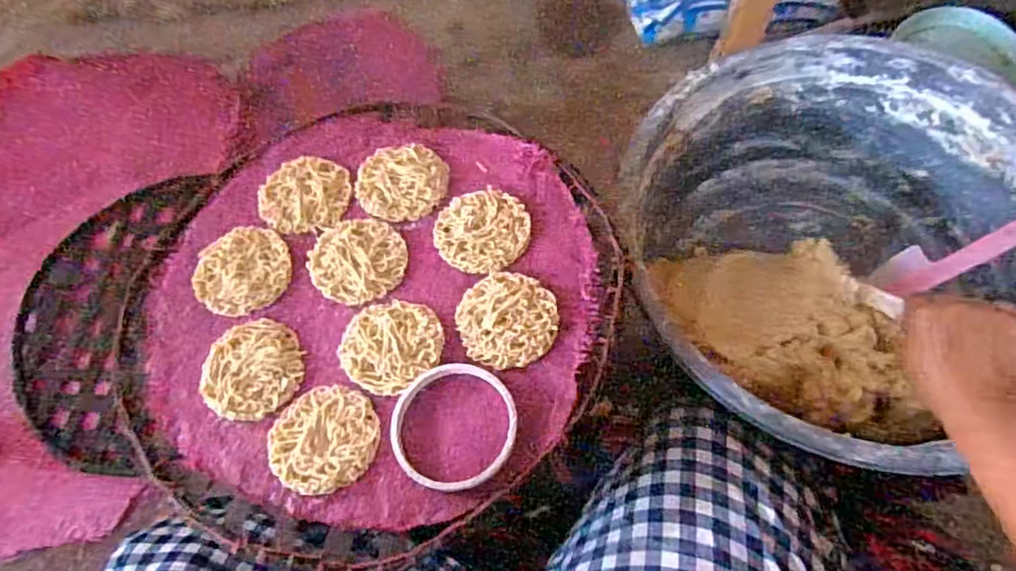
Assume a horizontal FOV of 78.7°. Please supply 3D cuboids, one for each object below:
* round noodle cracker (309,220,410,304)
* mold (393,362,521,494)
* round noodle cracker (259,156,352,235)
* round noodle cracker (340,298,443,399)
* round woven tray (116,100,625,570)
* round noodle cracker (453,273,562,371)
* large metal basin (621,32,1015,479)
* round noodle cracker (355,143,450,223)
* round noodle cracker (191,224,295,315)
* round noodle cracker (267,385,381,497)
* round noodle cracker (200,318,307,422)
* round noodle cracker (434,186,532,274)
[{"bbox_3d":[-0.122,-0.022,0.504,0.076,0.005,0.074,-2,63,5],"label":"round noodle cracker"},{"bbox_3d":[-0.038,0.100,0.442,0.087,0.012,0.089,3,64,7],"label":"mold"},{"bbox_3d":[-0.175,-0.079,0.534,0.075,0.006,0.071,-2,63,5],"label":"round noodle cracker"},{"bbox_3d":[-0.089,0.043,0.471,0.074,0.009,0.072,-2,63,5],"label":"round noodle cracker"},{"bbox_3d":[-0.114,0.011,0.499,0.380,0.038,0.369,27,69,18],"label":"round woven tray"},{"bbox_3d":[0.000,0.025,0.472,0.072,0.008,0.075,-2,63,5],"label":"round noodle cracker"},{"bbox_3d":[0.317,-0.025,0.616,0.368,0.220,0.396,-2,63,5],"label":"large metal basin"},{"bbox_3d":[-0.093,-0.091,0.532,0.076,0.005,0.078,-2,63,5],"label":"round noodle cracker"},{"bbox_3d":[-0.217,-0.013,0.503,0.073,0.007,0.075,-2,63,5],"label":"round noodle cracker"},{"bbox_3d":[-0.132,0.109,0.444,0.076,0.005,0.074,-2,63,5],"label":"round noodle cracker"},{"bbox_3d":[-0.194,0.063,0.470,0.073,0.007,0.073,-2,63,5],"label":"round noodle cracker"},{"bbox_3d":[-0.022,-0.046,0.509,0.074,0.005,0.074,-2,63,5],"label":"round noodle cracker"}]

